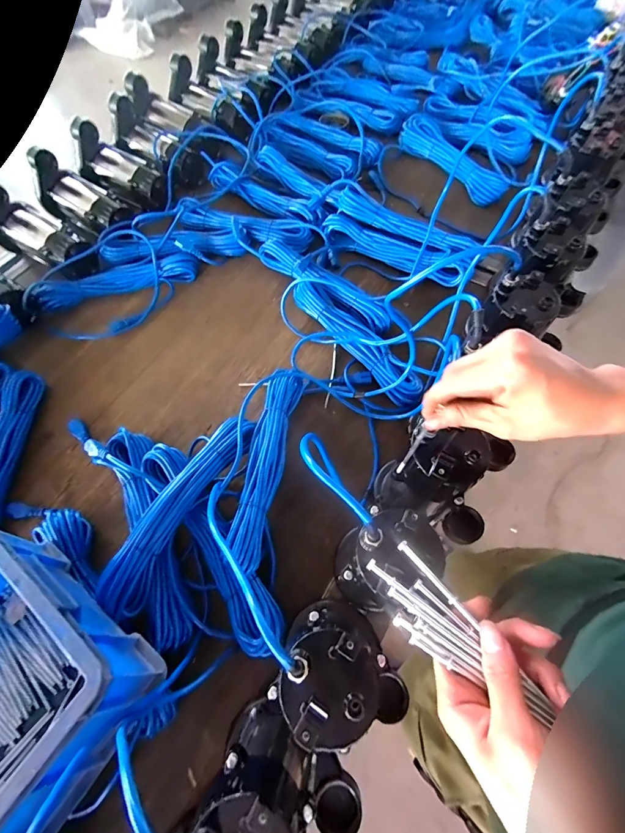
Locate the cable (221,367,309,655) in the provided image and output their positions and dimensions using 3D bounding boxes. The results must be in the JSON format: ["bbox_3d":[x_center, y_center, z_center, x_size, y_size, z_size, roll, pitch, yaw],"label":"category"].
[{"bbox_3d":[-0.074,0.116,0.568,0.099,0.080,0.428,3,65,4],"label":"cable"}]

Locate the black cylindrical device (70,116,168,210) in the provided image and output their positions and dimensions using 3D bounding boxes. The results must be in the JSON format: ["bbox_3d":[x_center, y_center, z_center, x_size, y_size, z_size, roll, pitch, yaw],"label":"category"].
[{"bbox_3d":[-0.486,-0.626,0.925,0.270,0.104,0.135,34,70,3],"label":"black cylindrical device"}]

